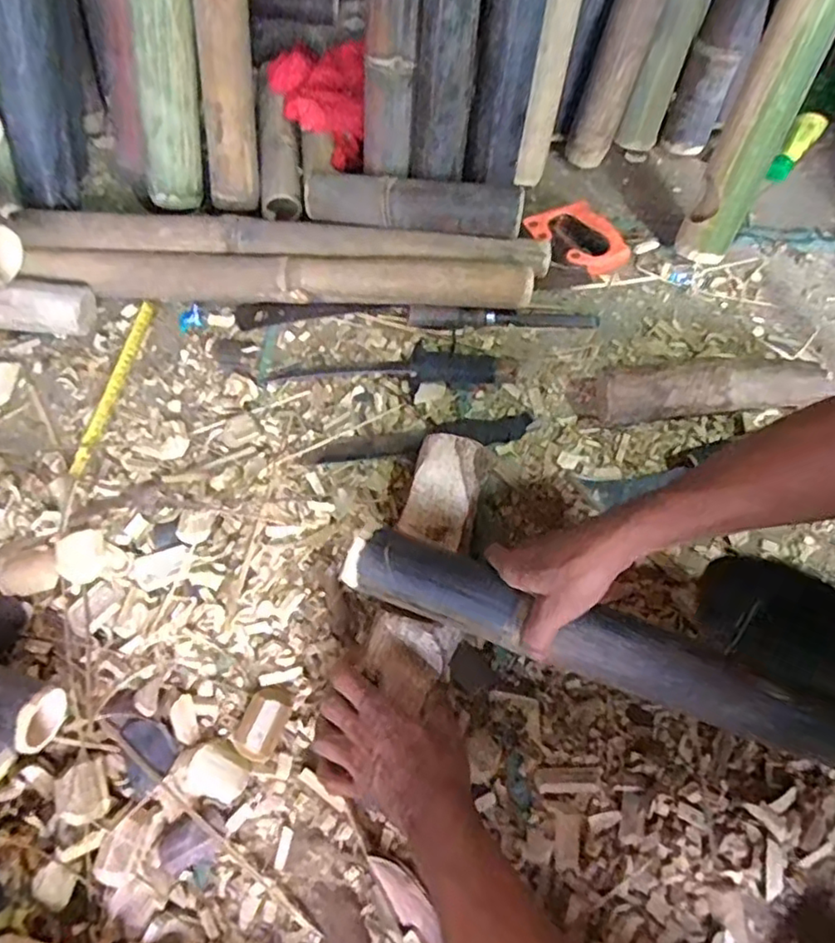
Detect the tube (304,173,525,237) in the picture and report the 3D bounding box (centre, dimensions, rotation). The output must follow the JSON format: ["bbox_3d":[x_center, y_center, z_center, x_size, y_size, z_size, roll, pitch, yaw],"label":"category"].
[{"bbox_3d":[-0.004,-0.338,0.791,0.262,0.057,0.067,6,63,2],"label":"tube"}]

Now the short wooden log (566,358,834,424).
[{"bbox_3d":[0.323,-0.095,0.729,0.272,0.068,0.083,2,64,0],"label":"short wooden log"}]

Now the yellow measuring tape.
[{"bbox_3d":[-0.363,-0.106,0.760,0.020,0.006,0.245,8,64,4],"label":"yellow measuring tape"}]

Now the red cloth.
[{"bbox_3d":[-0.141,-0.516,0.884,0.135,0.059,0.216,-1,63,-2],"label":"red cloth"}]

